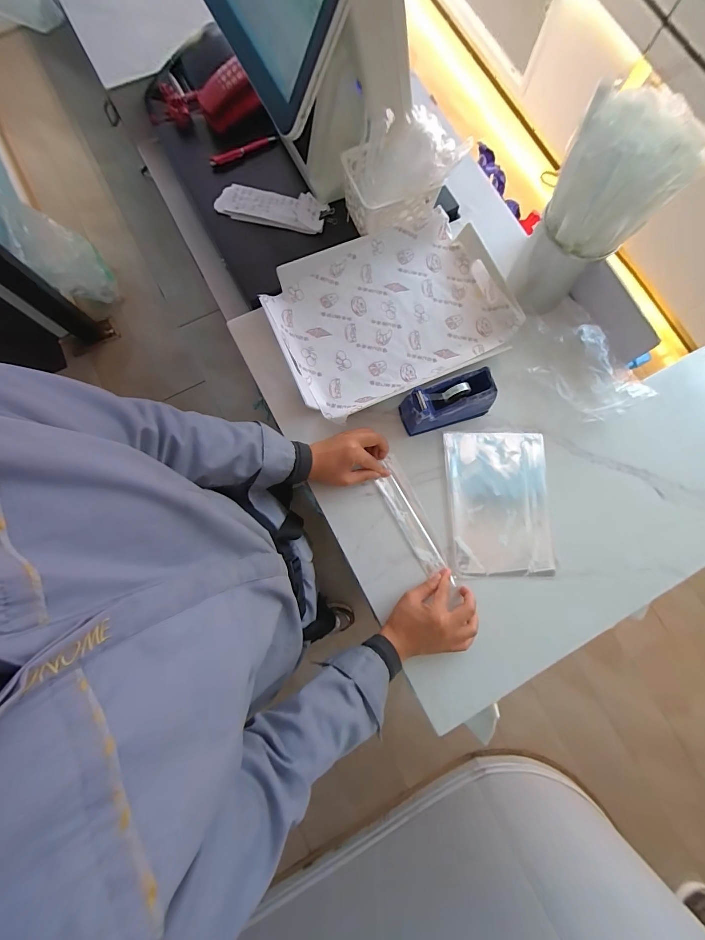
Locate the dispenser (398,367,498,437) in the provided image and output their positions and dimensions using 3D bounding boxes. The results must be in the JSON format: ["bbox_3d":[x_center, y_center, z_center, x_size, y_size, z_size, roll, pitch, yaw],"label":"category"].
[{"bbox_3d":[0.149,-0.103,0.516,0.136,0.088,0.052,-14,81,-4],"label":"dispenser"}]

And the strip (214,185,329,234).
[{"bbox_3d":[-0.140,-0.457,0.585,0.185,0.027,0.054,13,79,3],"label":"strip"}]

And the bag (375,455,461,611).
[{"bbox_3d":[0.100,0.093,0.526,0.049,0.015,0.237,-25,79,-4],"label":"bag"}]

